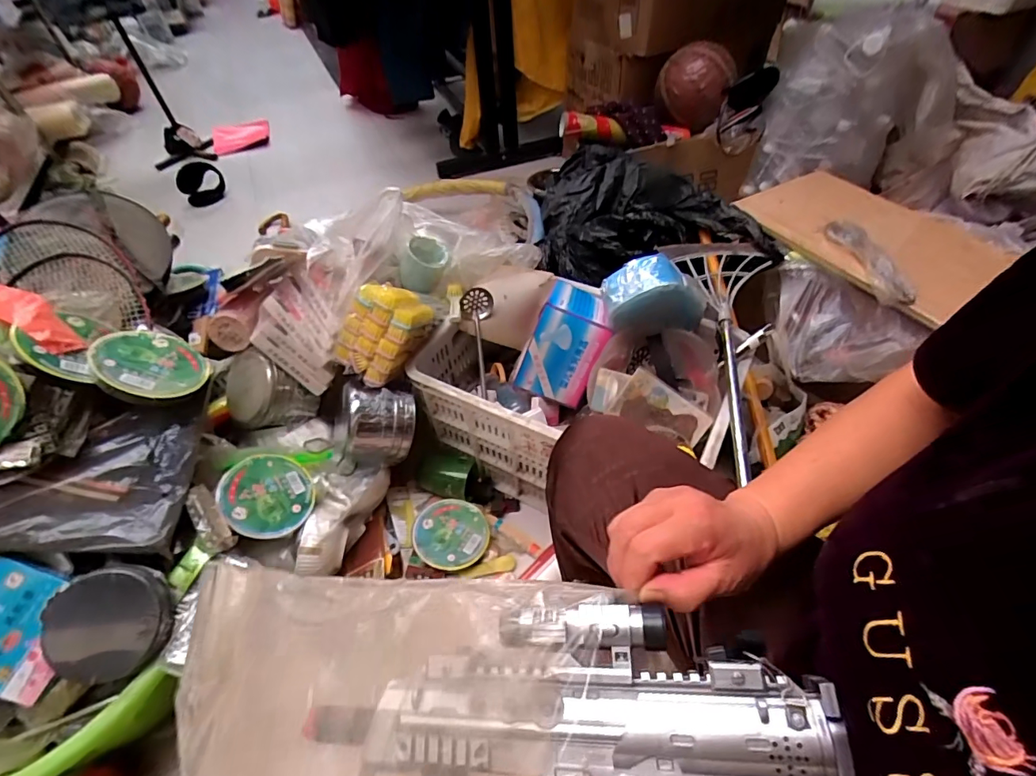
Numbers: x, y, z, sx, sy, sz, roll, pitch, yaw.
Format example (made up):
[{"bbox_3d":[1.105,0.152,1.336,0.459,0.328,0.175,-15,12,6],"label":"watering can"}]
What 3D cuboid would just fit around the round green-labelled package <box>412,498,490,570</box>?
[{"bbox_3d":[-0.122,0.268,0.886,0.131,0.031,0.131,-2,49,2],"label":"round green-labelled package"}]

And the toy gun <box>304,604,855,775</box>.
[{"bbox_3d":[0.020,0.212,0.273,0.297,0.044,0.148,-8,48,11],"label":"toy gun"}]

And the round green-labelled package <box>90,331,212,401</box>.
[{"bbox_3d":[-0.530,-0.030,0.697,0.133,0.032,0.129,7,45,-43],"label":"round green-labelled package"}]

